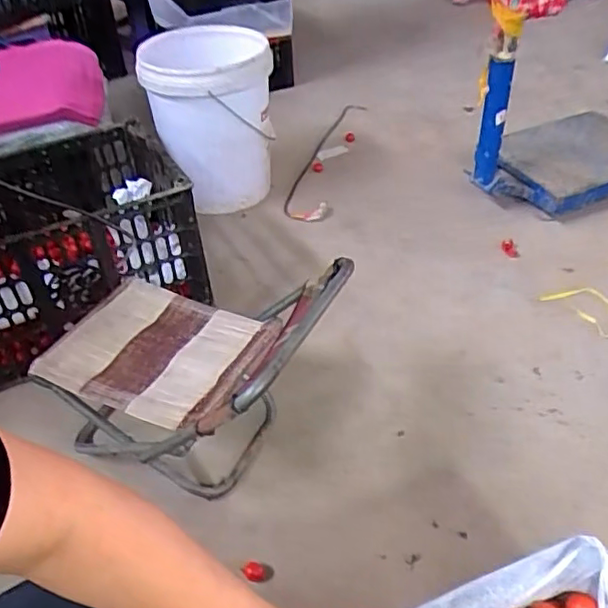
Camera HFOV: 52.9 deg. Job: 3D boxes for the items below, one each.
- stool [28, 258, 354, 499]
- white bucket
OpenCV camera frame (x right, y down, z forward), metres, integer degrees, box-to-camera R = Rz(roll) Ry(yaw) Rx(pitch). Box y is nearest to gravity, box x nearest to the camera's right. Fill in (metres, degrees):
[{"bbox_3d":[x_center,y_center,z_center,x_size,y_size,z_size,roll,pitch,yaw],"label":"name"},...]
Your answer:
[{"bbox_3d":[-0.157,0.097,0.908,0.412,0.357,0.276,19,47,25],"label":"stool"},{"bbox_3d":[-0.215,-0.434,1.452,0.281,0.351,0.266,-2,42,2],"label":"white bucket"}]

